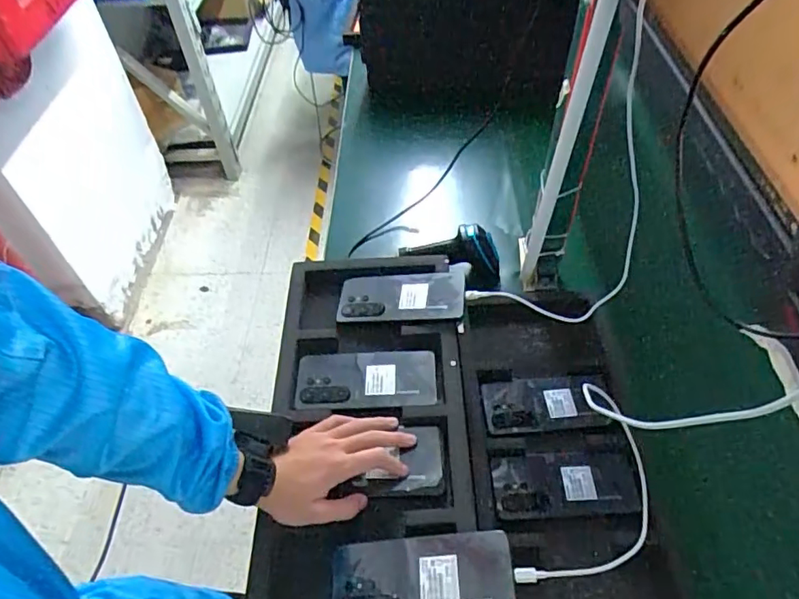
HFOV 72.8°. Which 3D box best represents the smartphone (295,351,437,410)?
[{"bbox_3d":[-0.042,0.100,0.675,0.171,0.011,0.081,-1,51,2],"label":"smartphone"}]

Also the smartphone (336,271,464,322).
[{"bbox_3d":[0.002,-0.003,0.736,0.171,0.016,0.078,-3,56,13],"label":"smartphone"}]

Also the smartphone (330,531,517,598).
[{"bbox_3d":[0.020,0.263,0.505,0.168,0.008,0.077,-9,51,9],"label":"smartphone"}]

